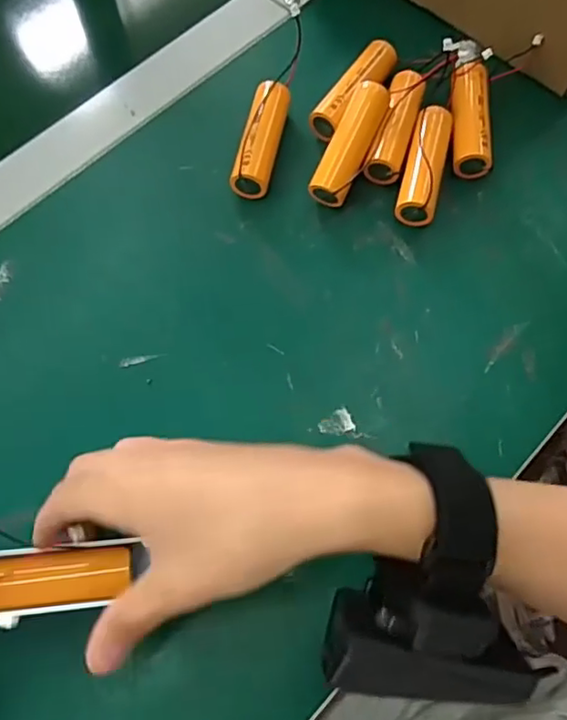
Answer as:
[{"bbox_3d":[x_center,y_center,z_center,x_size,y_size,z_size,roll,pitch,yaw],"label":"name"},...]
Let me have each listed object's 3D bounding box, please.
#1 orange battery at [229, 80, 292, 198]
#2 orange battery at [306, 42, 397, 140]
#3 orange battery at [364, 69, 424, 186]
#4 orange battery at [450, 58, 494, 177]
[{"bbox_3d":[-0.013,-0.131,0.352,0.021,0.022,0.072,12,68,4],"label":"orange battery"},{"bbox_3d":[0.044,-0.166,0.371,0.023,0.022,0.077,31,71,11],"label":"orange battery"},{"bbox_3d":[0.069,-0.141,0.357,0.021,0.021,0.077,16,69,6],"label":"orange battery"},{"bbox_3d":[0.114,-0.147,0.363,0.022,0.022,0.076,4,68,1],"label":"orange battery"}]

